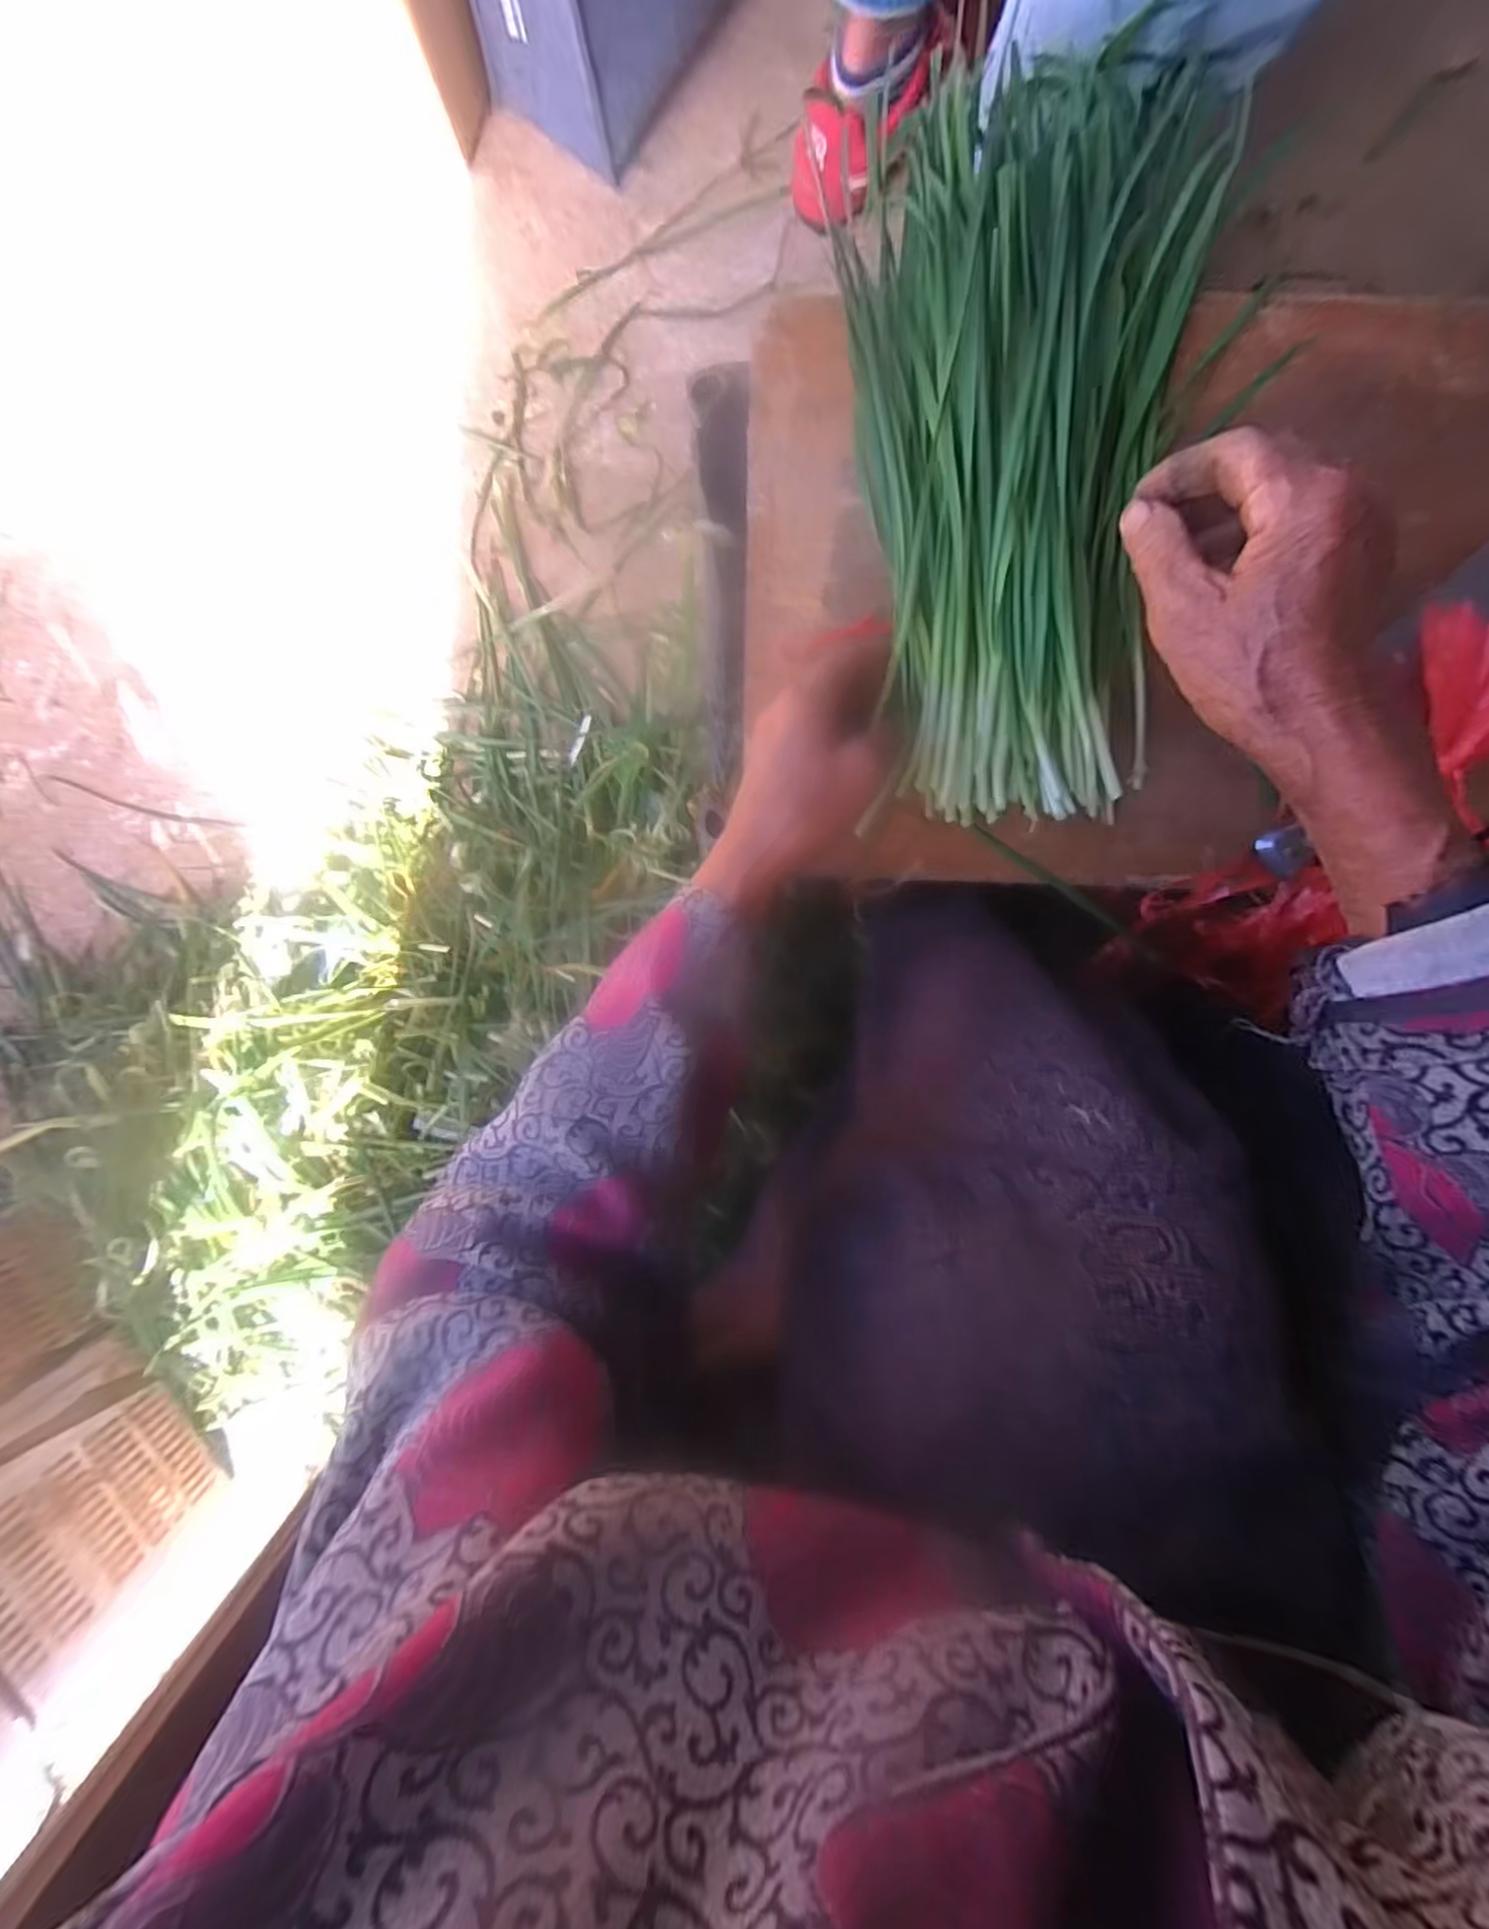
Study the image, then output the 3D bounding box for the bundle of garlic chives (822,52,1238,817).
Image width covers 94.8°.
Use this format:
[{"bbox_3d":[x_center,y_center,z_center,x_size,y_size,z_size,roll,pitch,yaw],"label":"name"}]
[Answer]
[{"bbox_3d":[0.156,-0.301,0.389,0.200,0.058,0.426,2,92,2],"label":"bundle of garlic chives"}]

